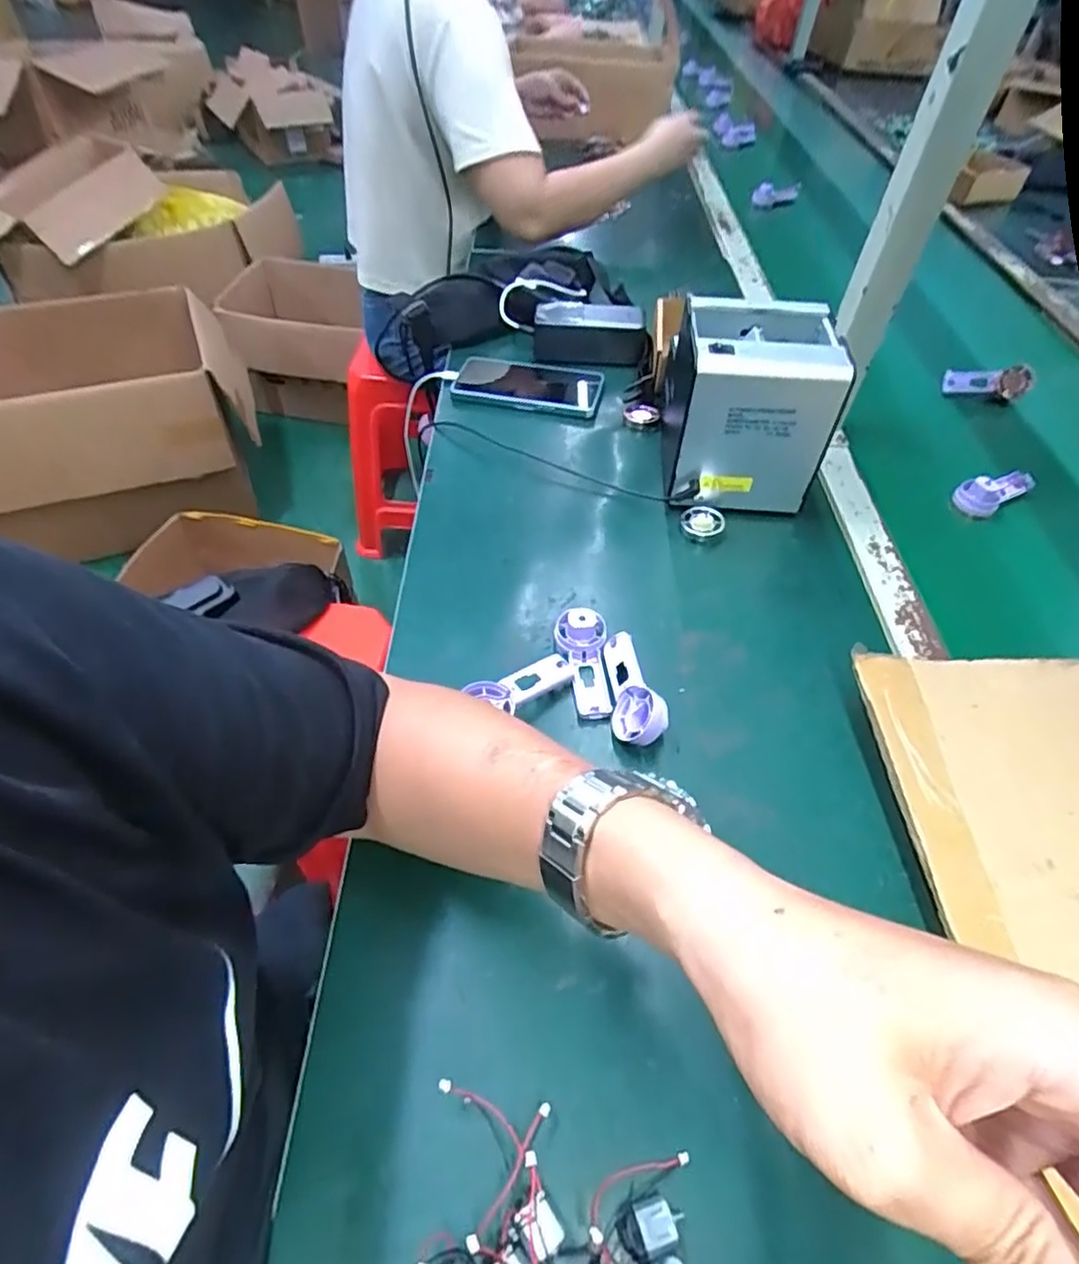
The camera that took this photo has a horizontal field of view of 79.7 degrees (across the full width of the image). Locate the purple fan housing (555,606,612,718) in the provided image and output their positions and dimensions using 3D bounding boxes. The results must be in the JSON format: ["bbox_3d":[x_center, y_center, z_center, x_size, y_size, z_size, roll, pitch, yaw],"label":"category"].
[{"bbox_3d":[0.037,0.025,0.491,0.038,0.024,0.088,-6,62,-8],"label":"purple fan housing"}]

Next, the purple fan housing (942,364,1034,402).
[{"bbox_3d":[0.564,-0.315,0.810,0.115,0.035,0.030,4,51,-1],"label":"purple fan housing"}]

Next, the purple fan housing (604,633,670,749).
[{"bbox_3d":[0.064,0.043,0.474,0.031,0.038,0.093,-10,52,-11],"label":"purple fan housing"}]

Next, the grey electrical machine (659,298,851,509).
[{"bbox_3d":[0.192,-0.205,0.609,0.125,0.156,0.131,4,51,0],"label":"grey electrical machine"}]

